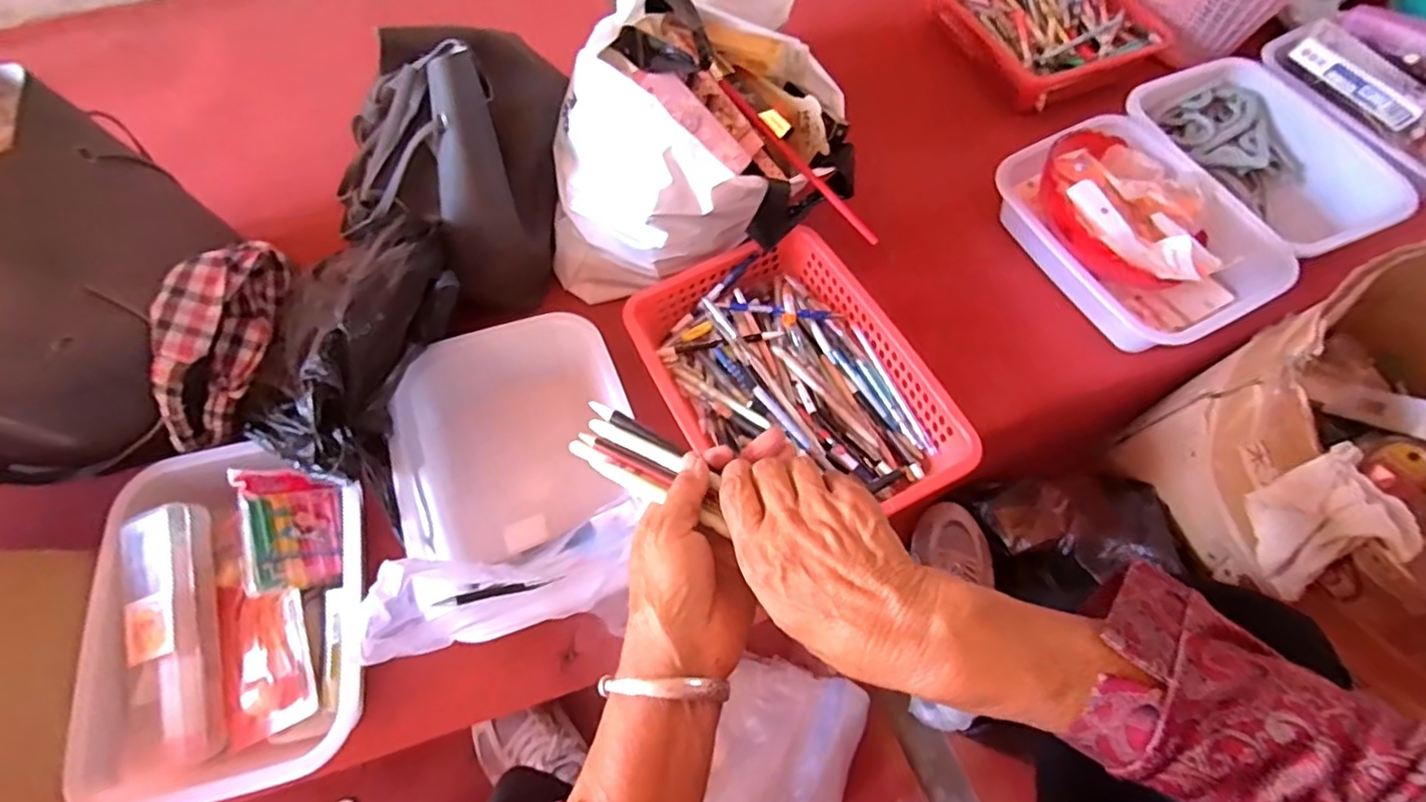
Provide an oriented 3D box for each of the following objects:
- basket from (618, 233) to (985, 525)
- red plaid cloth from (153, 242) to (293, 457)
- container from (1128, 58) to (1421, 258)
[{"bbox_3d":[0.077,-0.013,0.653,0.238,0.074,0.325,-25,64,-12],"label":"basket"},{"bbox_3d":[-0.464,-0.063,0.610,0.063,0.100,0.195,0,61,1],"label":"red plaid cloth"},{"bbox_3d":[0.649,-0.275,0.797,0.218,0.112,0.293,-27,64,-13],"label":"container"}]

